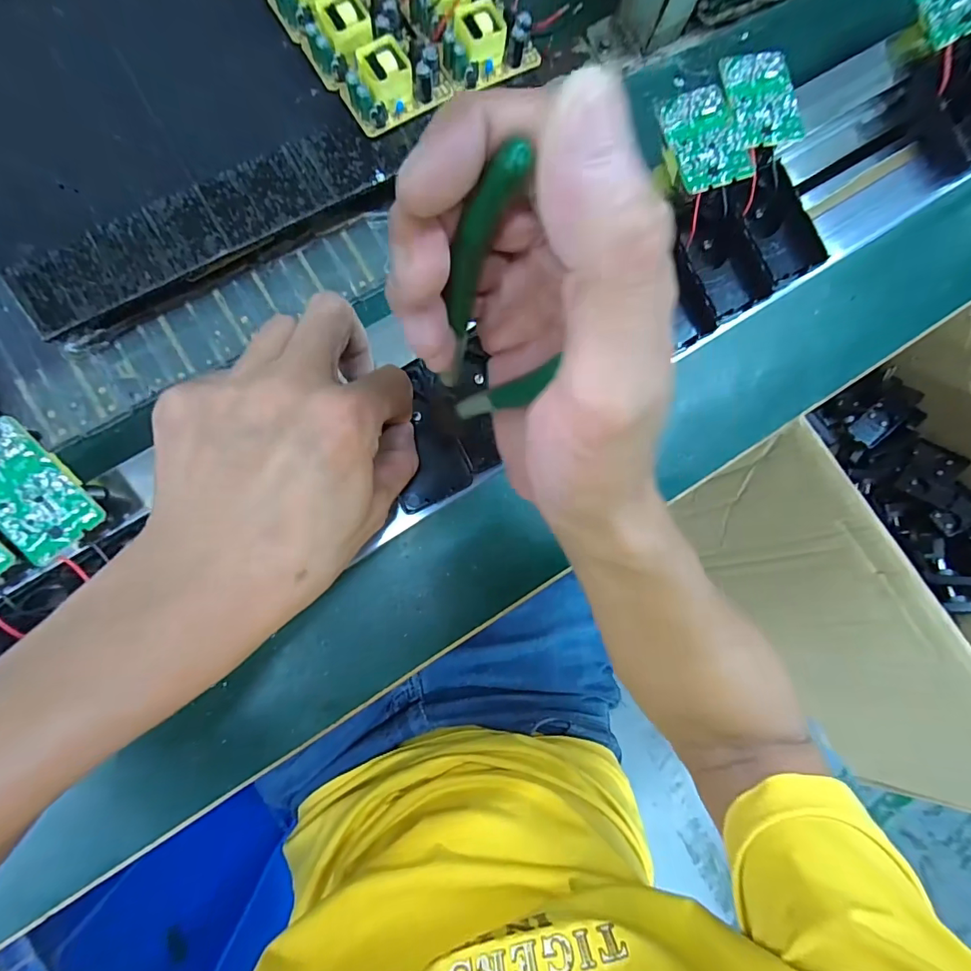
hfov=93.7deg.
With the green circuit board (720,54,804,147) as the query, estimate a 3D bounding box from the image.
[{"bbox_3d":[0.161,-0.223,0.264,0.037,0.004,0.064,-4,77,2],"label":"green circuit board"}]

